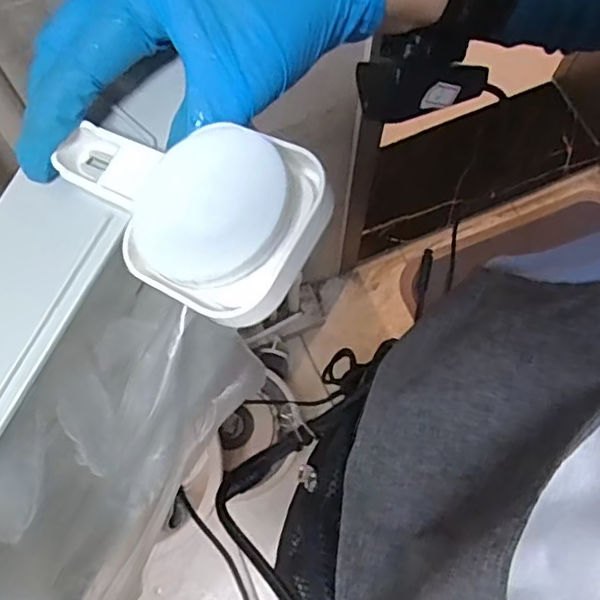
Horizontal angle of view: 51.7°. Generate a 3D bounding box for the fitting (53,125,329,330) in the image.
[{"bbox_3d":[-0.043,-0.038,0.222,0.106,0.045,0.065,28,90,5],"label":"fitting"}]

